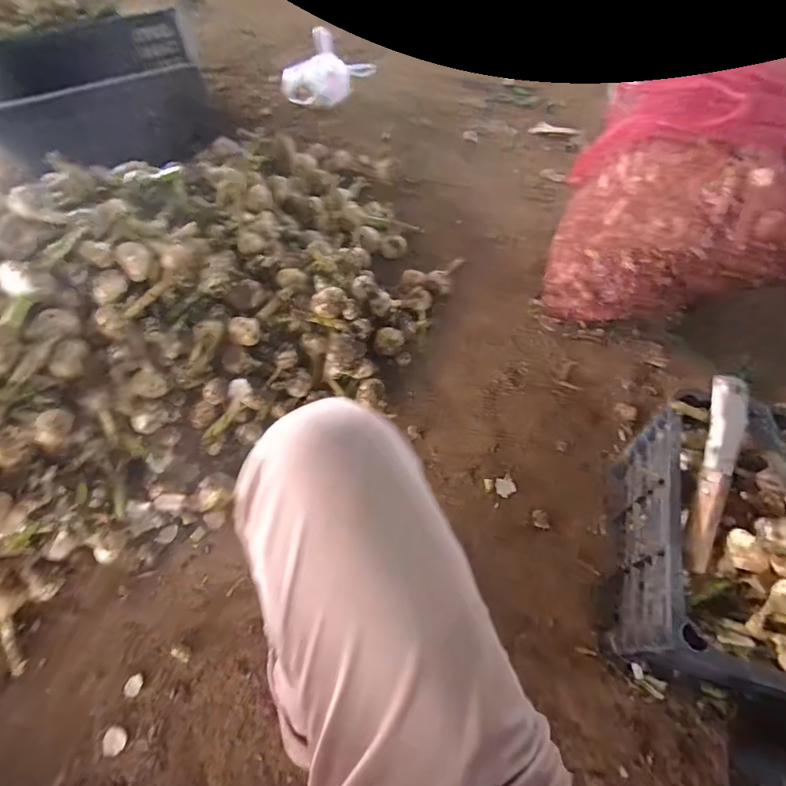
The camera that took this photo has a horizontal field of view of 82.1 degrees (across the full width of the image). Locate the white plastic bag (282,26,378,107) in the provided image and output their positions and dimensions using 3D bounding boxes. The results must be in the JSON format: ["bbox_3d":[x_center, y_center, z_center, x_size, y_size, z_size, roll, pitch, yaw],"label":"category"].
[{"bbox_3d":[-0.194,-0.915,1.296,0.217,0.123,0.186,37,70,21],"label":"white plastic bag"}]

